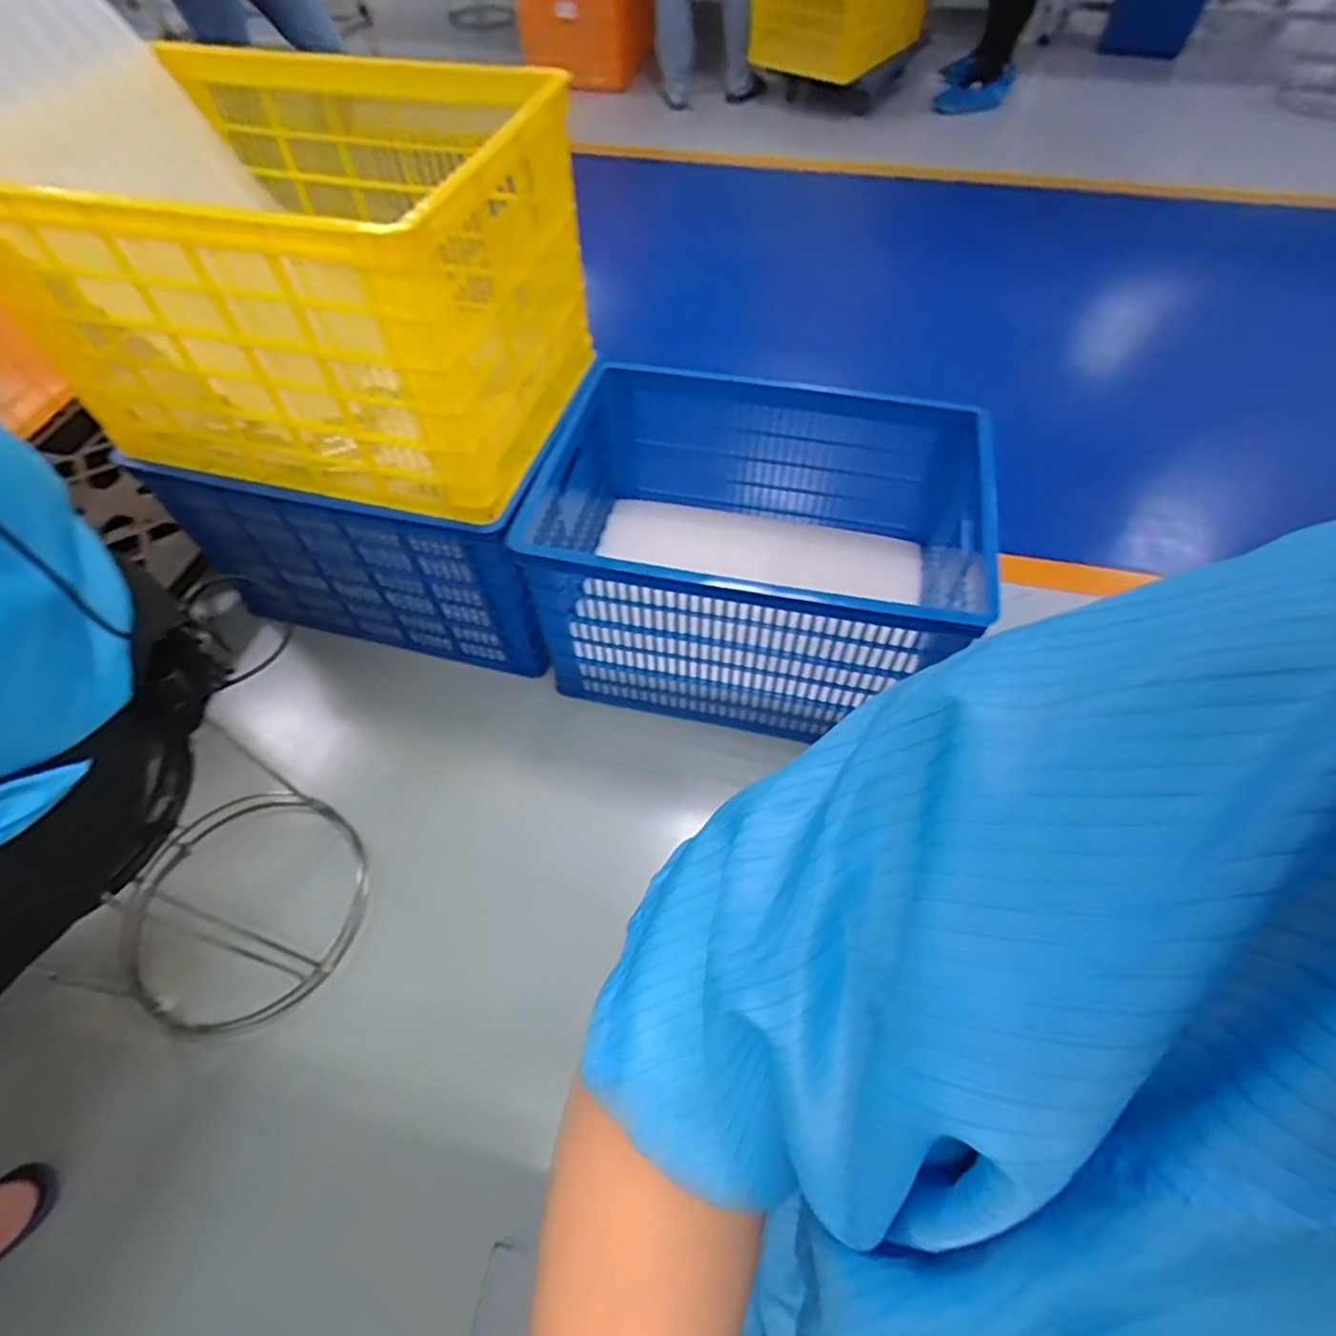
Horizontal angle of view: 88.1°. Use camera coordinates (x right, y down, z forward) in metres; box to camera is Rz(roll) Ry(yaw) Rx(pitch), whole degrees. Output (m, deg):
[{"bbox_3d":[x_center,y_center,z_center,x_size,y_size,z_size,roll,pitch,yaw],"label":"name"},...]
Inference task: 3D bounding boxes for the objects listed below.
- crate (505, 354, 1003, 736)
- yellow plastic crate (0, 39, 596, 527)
[{"bbox_3d":[0.147,-0.195,1.213,0.699,0.378,0.476,10,57,8],"label":"crate"},{"bbox_3d":[-0.490,-0.558,1.005,0.628,0.389,0.476,13,57,10],"label":"yellow plastic crate"}]

